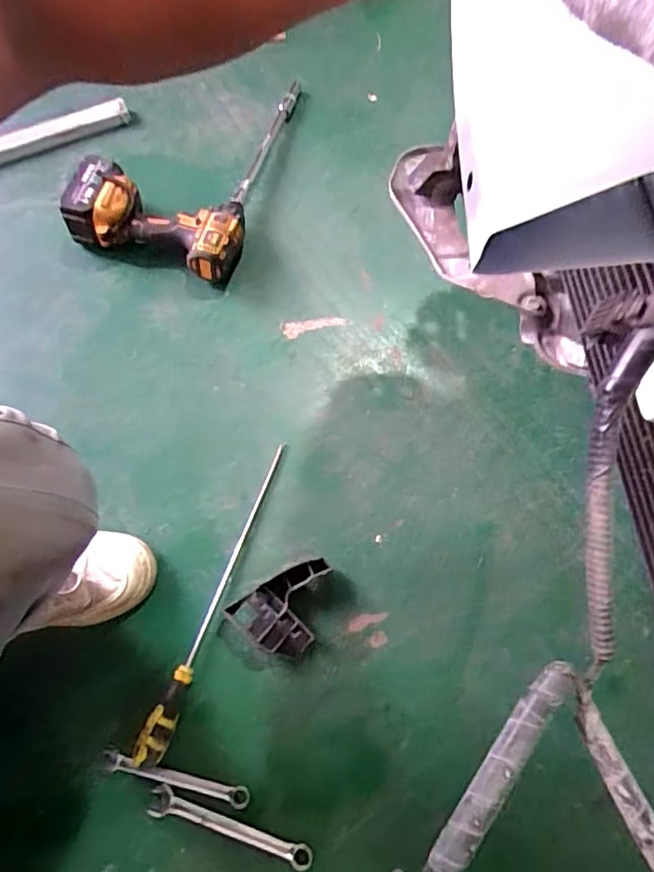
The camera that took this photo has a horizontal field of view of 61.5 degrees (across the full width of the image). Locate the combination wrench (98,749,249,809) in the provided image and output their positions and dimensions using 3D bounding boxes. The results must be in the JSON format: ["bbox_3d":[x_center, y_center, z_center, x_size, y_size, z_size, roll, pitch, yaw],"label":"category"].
[{"bbox_3d":[-0.164,0.369,0.591,0.161,0.004,0.019,14,69,3],"label":"combination wrench"}]

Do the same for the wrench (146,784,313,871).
[{"bbox_3d":[-0.101,0.412,0.578,0.177,0.005,0.028,17,69,4],"label":"wrench"}]

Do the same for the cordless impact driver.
[{"bbox_3d":[-0.206,-0.431,0.848,0.233,0.099,0.414,14,69,3],"label":"cordless impact driver"}]

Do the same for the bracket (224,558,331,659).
[{"bbox_3d":[-0.042,0.196,0.645,0.090,0.029,0.118,42,72,12],"label":"bracket"}]

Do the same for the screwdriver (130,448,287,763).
[{"bbox_3d":[-0.125,0.186,0.650,0.031,0.028,0.388,21,69,5],"label":"screwdriver"}]

